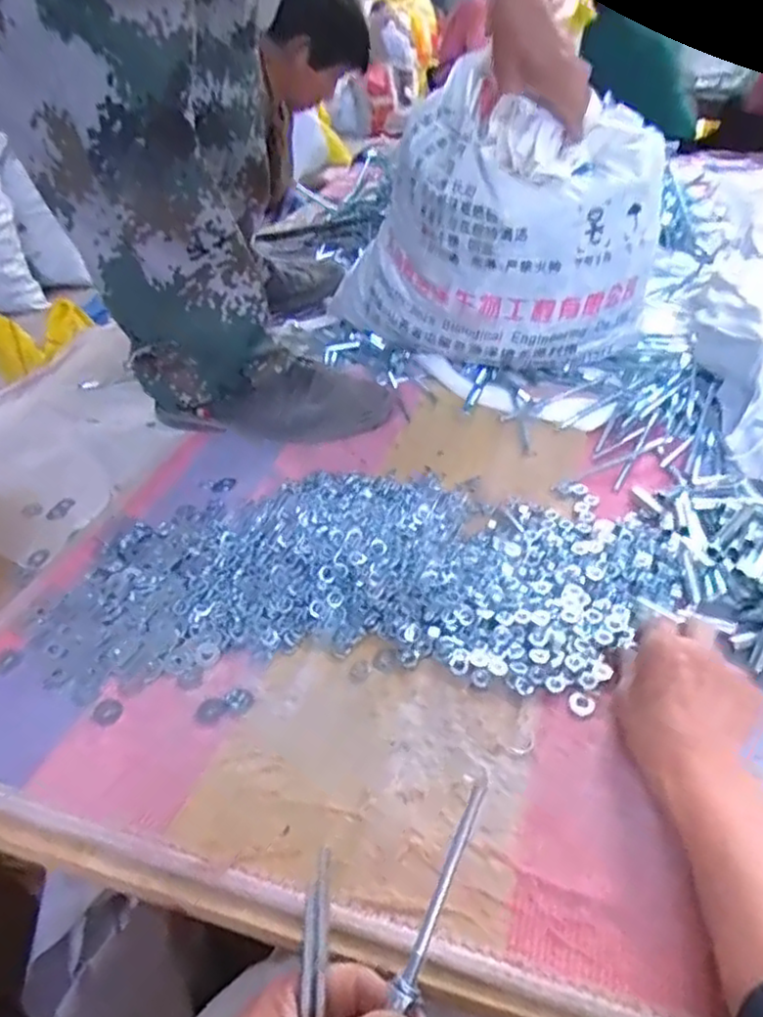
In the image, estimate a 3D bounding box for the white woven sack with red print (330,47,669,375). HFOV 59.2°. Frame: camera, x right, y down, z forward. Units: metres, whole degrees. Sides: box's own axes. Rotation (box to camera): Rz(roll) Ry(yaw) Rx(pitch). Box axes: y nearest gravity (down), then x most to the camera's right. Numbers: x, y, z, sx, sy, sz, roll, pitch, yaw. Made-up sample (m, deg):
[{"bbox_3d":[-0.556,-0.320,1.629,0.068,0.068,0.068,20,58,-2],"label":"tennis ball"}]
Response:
[{"bbox_3d":[0.155,-0.338,0.824,0.317,0.305,0.274,-16,39,-18],"label":"white woven sack with red print"}]

